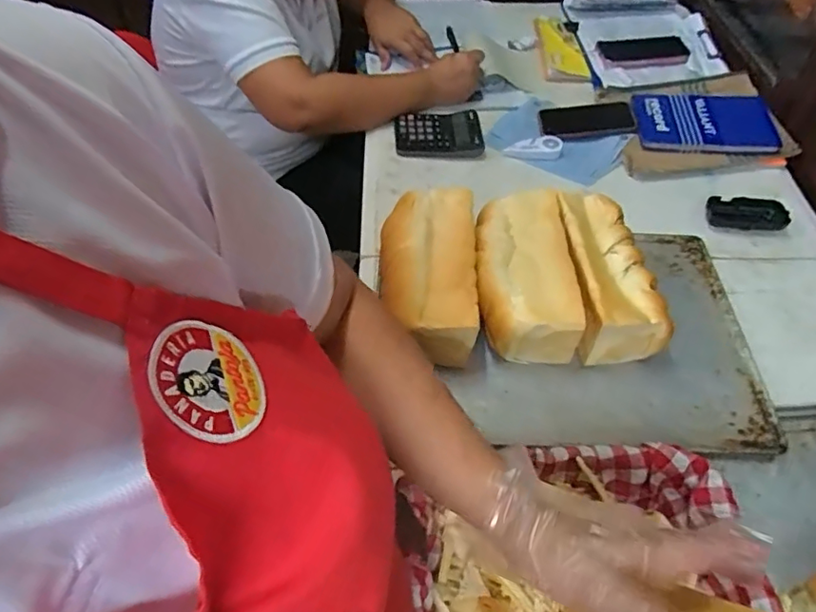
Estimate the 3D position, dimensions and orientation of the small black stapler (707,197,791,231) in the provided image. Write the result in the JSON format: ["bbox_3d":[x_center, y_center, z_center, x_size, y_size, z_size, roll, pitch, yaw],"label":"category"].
[{"bbox_3d":[0.498,-0.138,0.811,0.103,0.016,0.054,3,53,2],"label":"small black stapler"}]

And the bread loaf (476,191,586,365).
[{"bbox_3d":[0.140,-0.037,0.686,0.115,0.093,0.214,1,53,0],"label":"bread loaf"}]

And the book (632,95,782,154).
[{"bbox_3d":[0.495,-0.311,0.917,0.227,0.030,0.143,1,53,0],"label":"book"}]

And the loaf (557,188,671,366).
[{"bbox_3d":[0.245,-0.039,0.695,0.100,0.085,0.208,0,53,-1],"label":"loaf"}]

